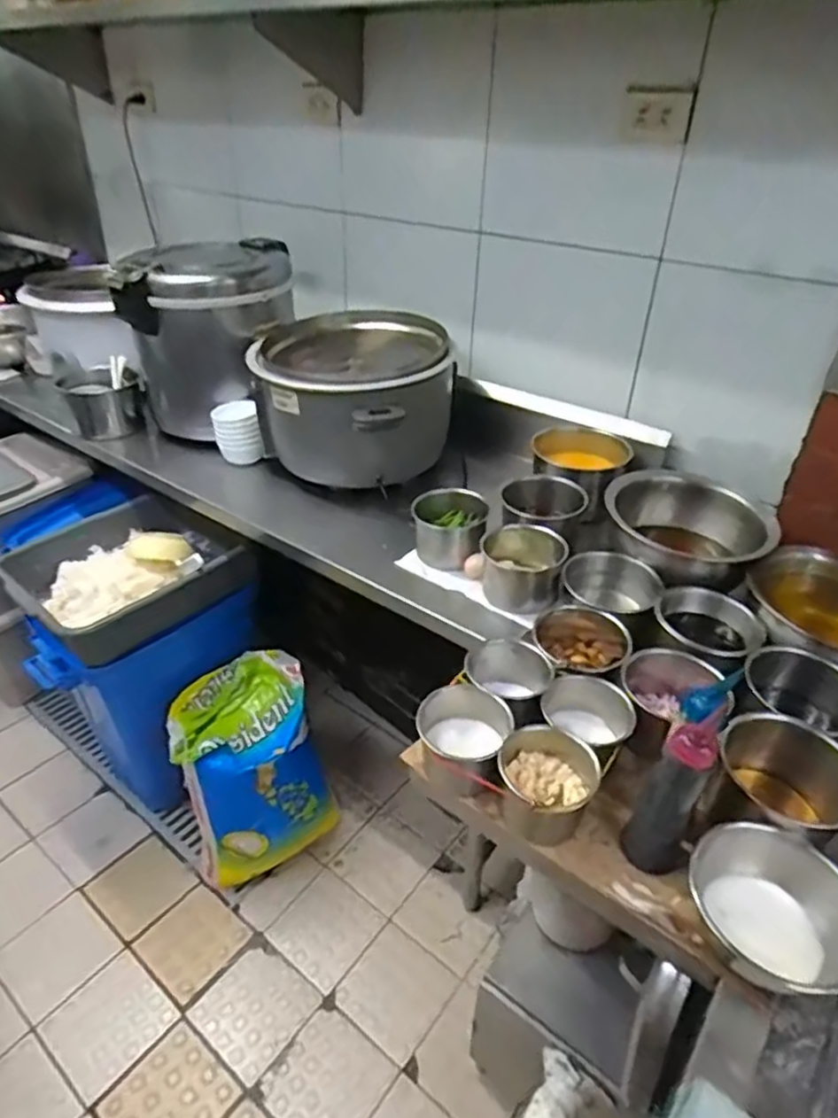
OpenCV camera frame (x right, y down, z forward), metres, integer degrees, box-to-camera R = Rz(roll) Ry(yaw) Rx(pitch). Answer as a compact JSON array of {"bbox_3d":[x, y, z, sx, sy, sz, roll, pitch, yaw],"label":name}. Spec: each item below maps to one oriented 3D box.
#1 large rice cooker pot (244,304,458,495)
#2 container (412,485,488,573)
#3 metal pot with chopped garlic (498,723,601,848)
[{"bbox_3d":[-0.133,-0.337,1.422,0.386,0.276,0.370,1,34,-1],"label":"large rice cooker pot"},{"bbox_3d":[0.056,-0.056,1.190,0.130,0.081,0.137,1,34,-1],"label":"container"},{"bbox_3d":[0.152,0.277,0.813,0.114,0.102,0.106,1,34,-1],"label":"metal pot with chopped garlic"}]

